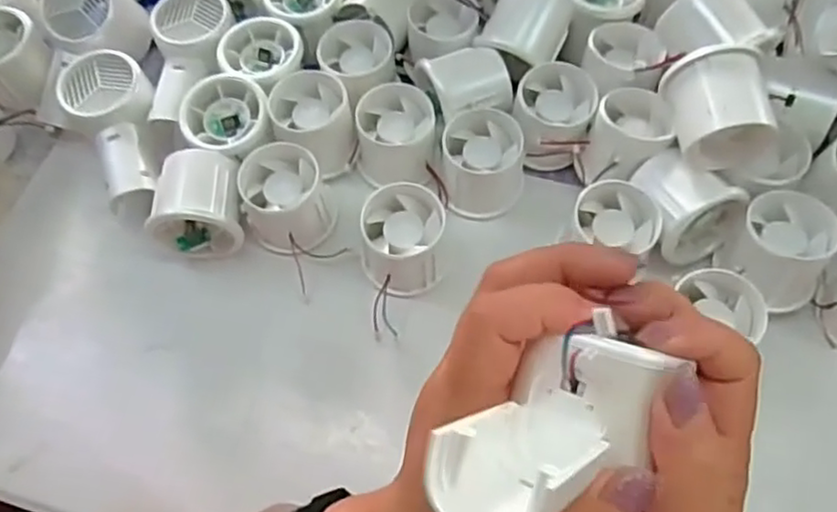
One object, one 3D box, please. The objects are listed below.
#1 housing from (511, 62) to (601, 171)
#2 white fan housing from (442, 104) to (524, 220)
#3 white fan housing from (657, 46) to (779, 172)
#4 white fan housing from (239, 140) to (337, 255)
[{"bbox_3d":[0.090,-0.092,0.446,0.050,0.046,0.056,5,64,5],"label":"housing"},{"bbox_3d":[0.043,-0.061,0.437,0.053,0.044,0.055,-1,64,2],"label":"white fan housing"},{"bbox_3d":[0.173,-0.081,0.383,0.053,0.060,0.049,-3,64,0],"label":"white fan housing"},{"bbox_3d":[-0.086,-0.036,0.428,0.056,0.048,0.053,-1,64,2],"label":"white fan housing"}]

